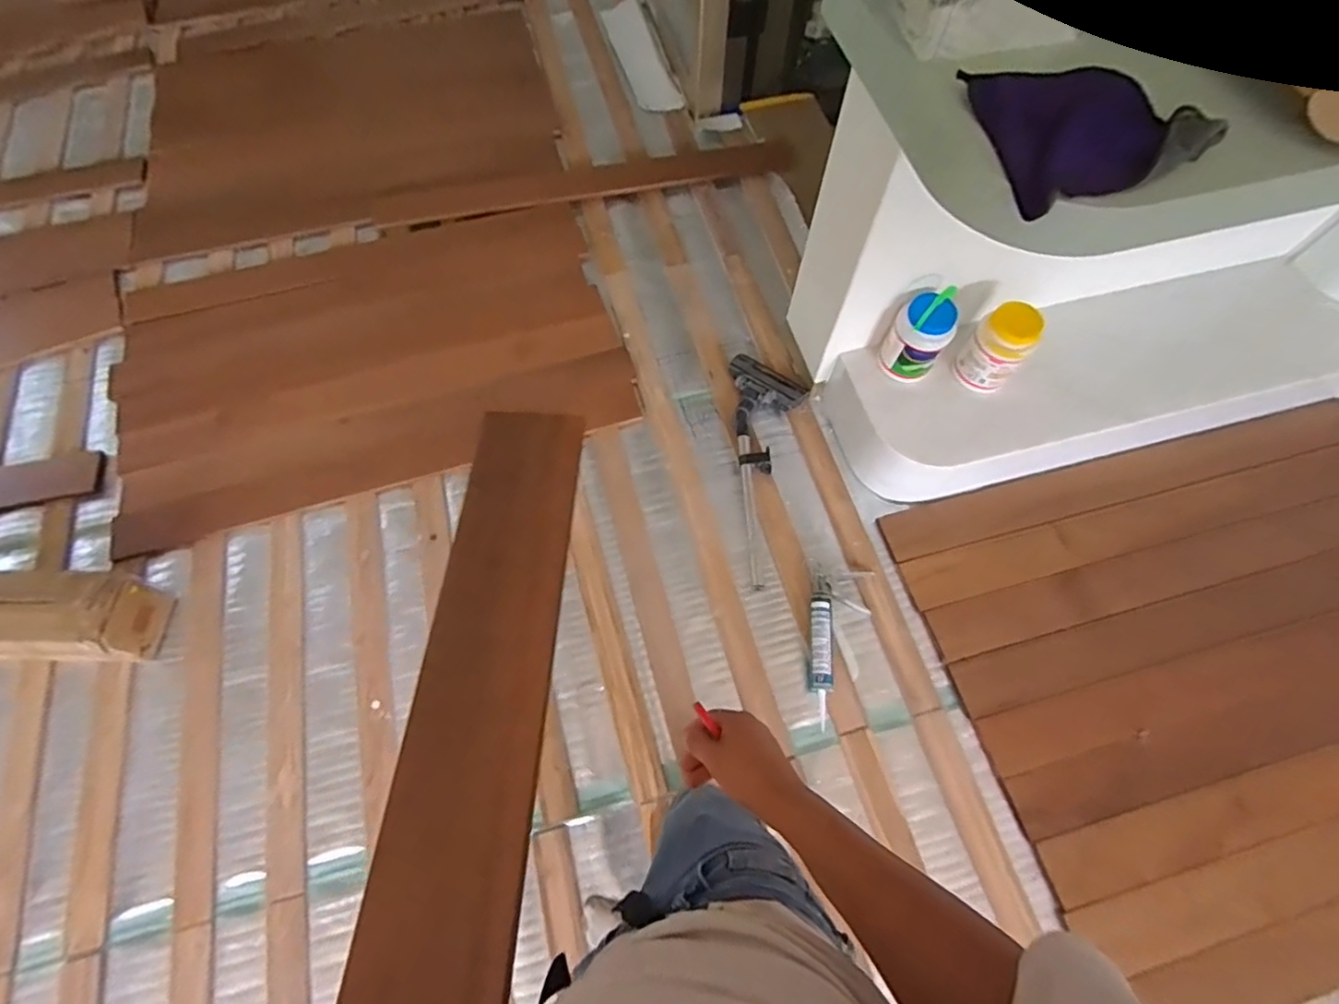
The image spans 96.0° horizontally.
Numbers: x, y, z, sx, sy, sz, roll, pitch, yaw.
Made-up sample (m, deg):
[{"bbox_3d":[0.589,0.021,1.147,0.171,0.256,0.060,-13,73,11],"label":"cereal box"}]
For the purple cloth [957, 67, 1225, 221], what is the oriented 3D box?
[{"bbox_3d":[0.539,-0.493,0.776,0.237,0.048,0.228,-12,67,-5],"label":"purple cloth"}]

